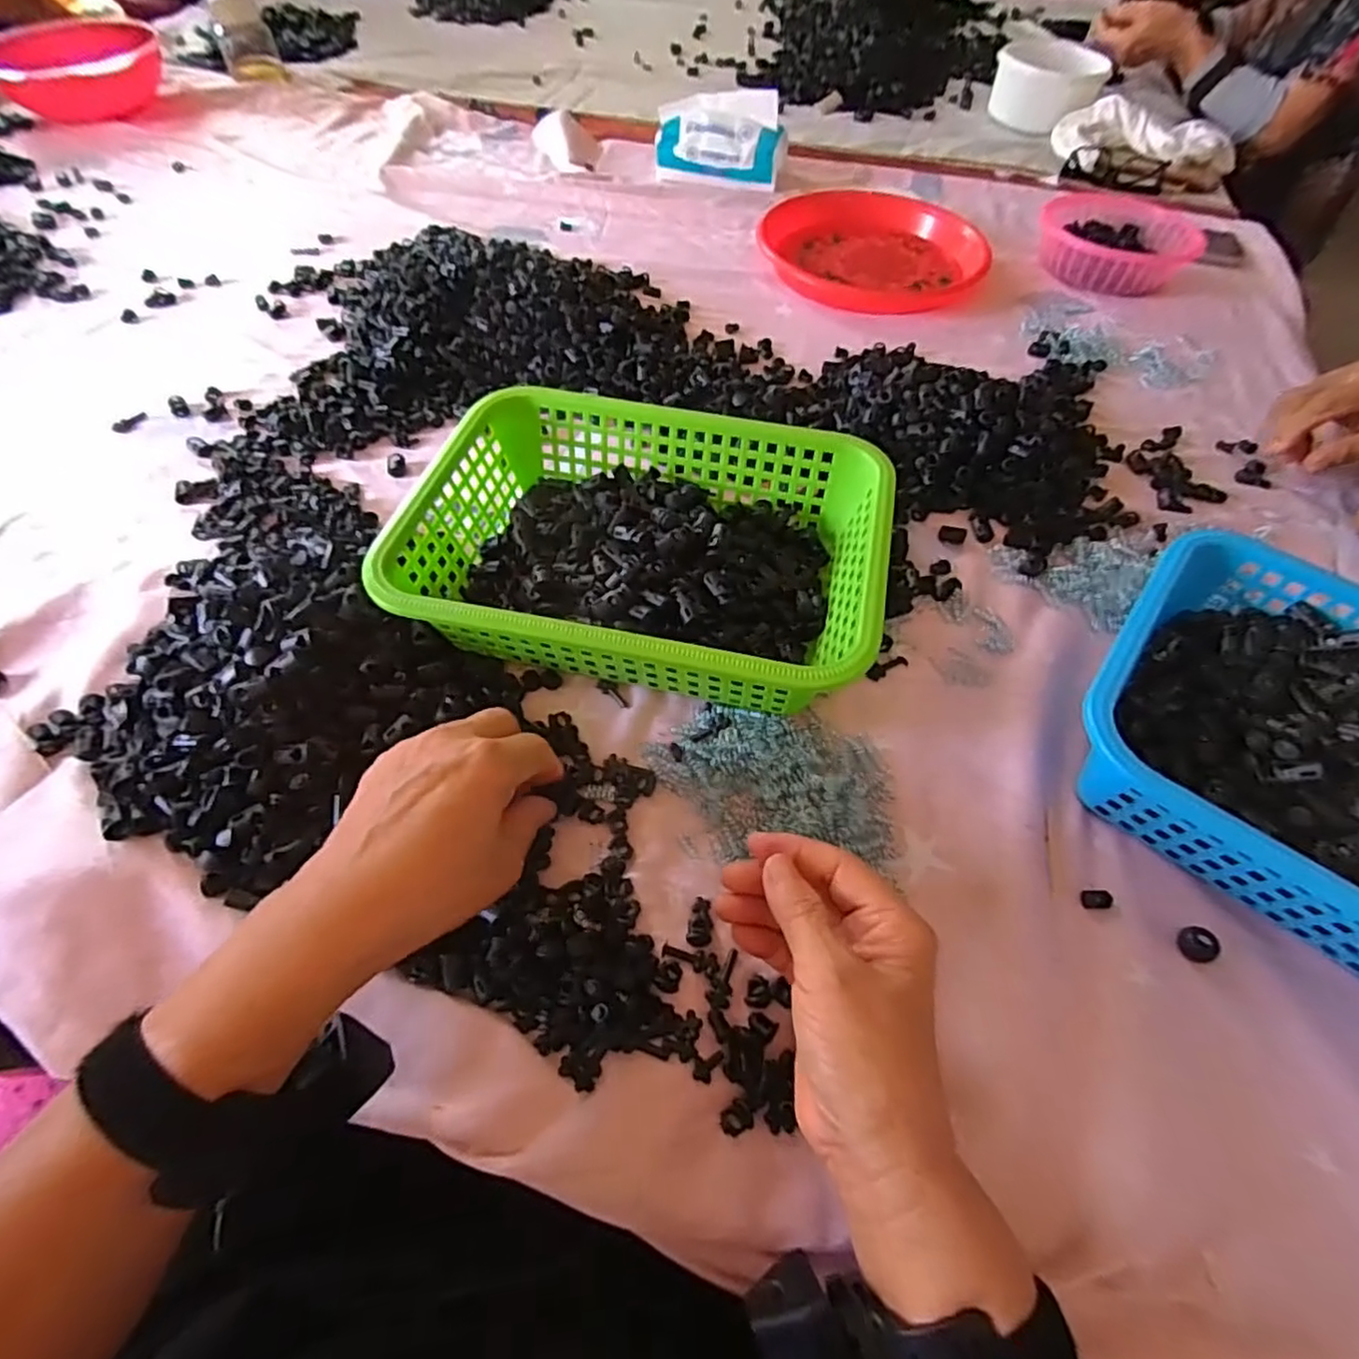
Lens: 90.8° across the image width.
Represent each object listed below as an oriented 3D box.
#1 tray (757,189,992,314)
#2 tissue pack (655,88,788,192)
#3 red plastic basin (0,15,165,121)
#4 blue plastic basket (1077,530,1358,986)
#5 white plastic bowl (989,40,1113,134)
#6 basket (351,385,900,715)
[{"bbox_3d":[0.211,-0.500,0.764,0.215,0.035,0.224,1,57,-2],"label":"tray"},{"bbox_3d":[0.053,-0.685,0.856,0.164,0.079,0.085,7,58,2],"label":"tissue pack"},{"bbox_3d":[-0.849,-0.867,0.951,0.213,0.076,0.213,-21,61,-15],"label":"red plastic basin"},{"bbox_3d":[0.377,0.056,0.363,0.291,0.079,0.202,36,63,19],"label":"blue plastic basket"},{"bbox_3d":[0.552,-0.900,1.022,0.153,0.071,0.162,1,57,-2],"label":"white plastic bowl"},{"bbox_3d":[-0.019,-0.090,0.448,0.293,0.073,0.208,13,58,6],"label":"basket"}]

